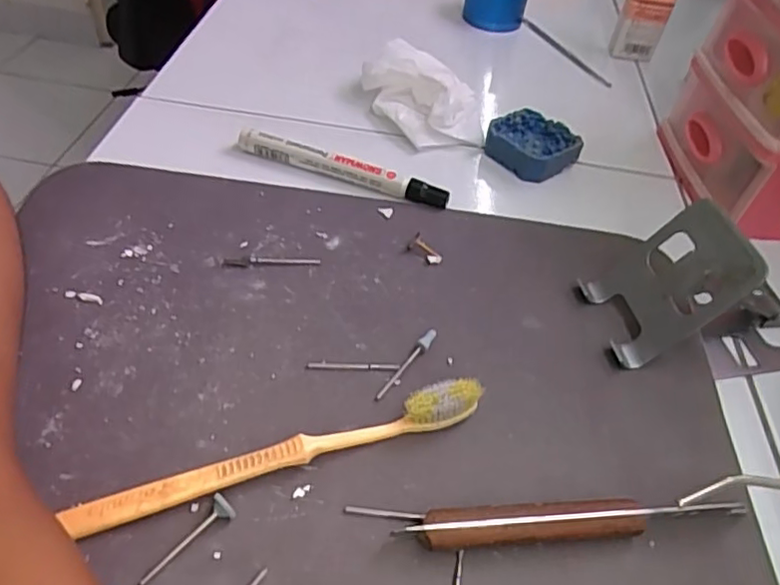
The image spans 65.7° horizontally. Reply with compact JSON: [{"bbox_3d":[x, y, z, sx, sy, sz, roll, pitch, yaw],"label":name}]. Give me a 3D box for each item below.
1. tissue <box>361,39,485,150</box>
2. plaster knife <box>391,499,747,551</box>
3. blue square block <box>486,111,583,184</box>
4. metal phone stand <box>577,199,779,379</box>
[{"bbox_3d":[0.025,-0.147,0.453,0.062,0.038,0.100,-23,53,-25],"label":"tissue"},{"bbox_3d":[0.077,0.092,0.242,0.143,0.015,0.014,-1,47,-7],"label":"plaster knife"},{"bbox_3d":[0.103,-0.105,0.434,0.056,0.026,0.053,-27,55,-28],"label":"blue square block"},{"bbox_3d":[0.173,-0.005,0.311,0.123,0.064,0.063,2,47,-5],"label":"metal phone stand"}]

